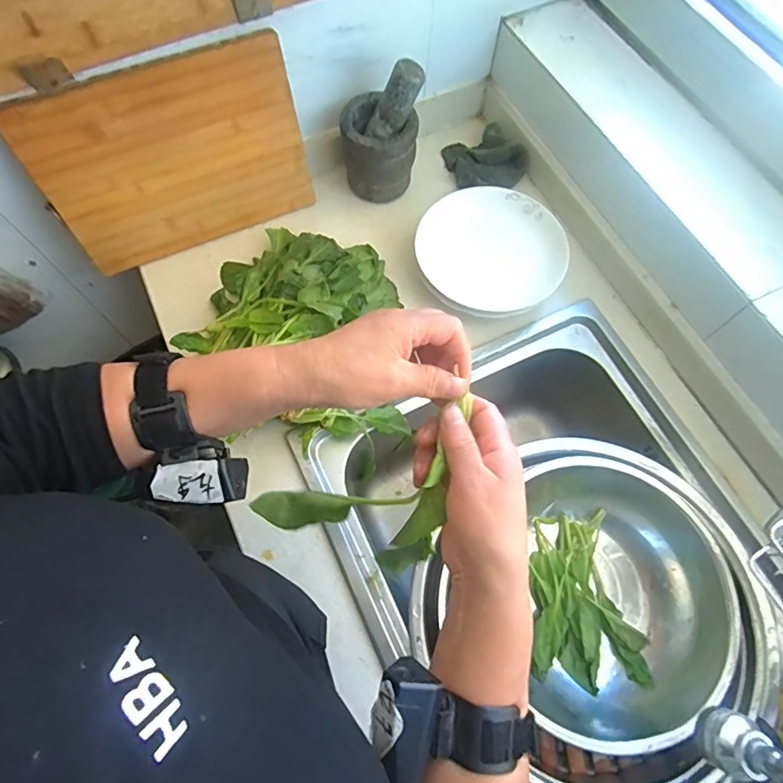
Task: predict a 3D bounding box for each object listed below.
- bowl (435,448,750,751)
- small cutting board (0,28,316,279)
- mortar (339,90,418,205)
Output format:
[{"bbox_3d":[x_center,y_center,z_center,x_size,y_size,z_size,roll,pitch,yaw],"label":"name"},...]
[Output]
[{"bbox_3d":[0.228,0.228,0.568,0.268,0.100,0.275,1,67,-1],"label":"bowl"},{"bbox_3d":[-0.263,-0.284,0.620,0.310,0.221,0.011,-26,57,-11],"label":"small cutting board"},{"bbox_3d":[-0.018,-0.344,0.712,0.103,0.114,0.100,1,67,-1],"label":"mortar"}]

